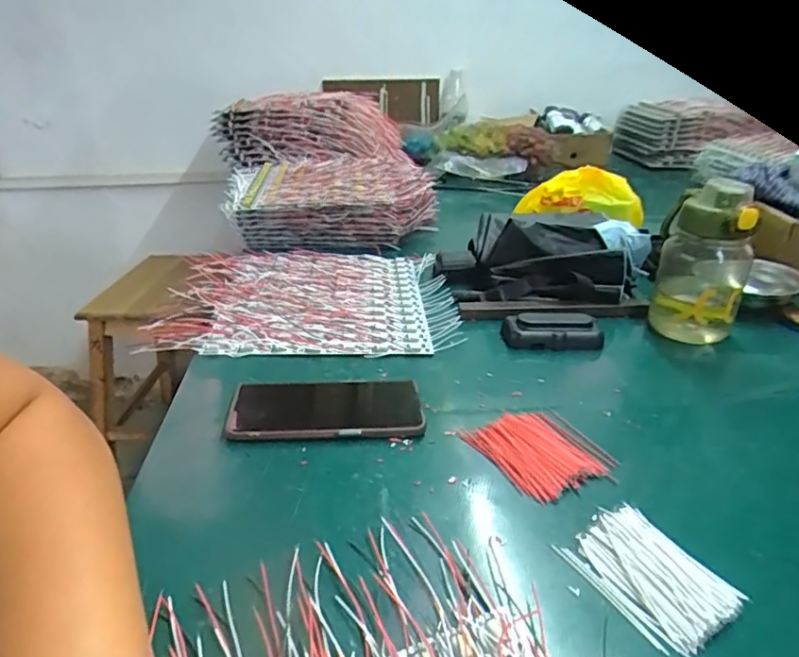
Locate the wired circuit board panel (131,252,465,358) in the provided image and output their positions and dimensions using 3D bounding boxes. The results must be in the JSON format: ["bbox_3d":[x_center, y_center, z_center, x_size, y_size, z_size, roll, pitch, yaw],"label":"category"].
[{"bbox_3d":[-0.111,-0.041,0.688,0.340,0.018,0.274,2,29,-2],"label":"wired circuit board panel"}]

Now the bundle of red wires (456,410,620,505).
[{"bbox_3d":[0.112,0.096,0.441,0.080,0.010,0.097,-16,33,-29],"label":"bundle of red wires"}]

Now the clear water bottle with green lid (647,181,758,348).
[{"bbox_3d":[0.341,-0.076,0.610,0.090,0.172,0.097,20,33,28],"label":"clear water bottle with green lid"}]

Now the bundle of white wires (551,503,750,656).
[{"bbox_3d":[0.155,0.150,0.331,0.064,0.013,0.096,-16,34,-30],"label":"bundle of white wires"}]

